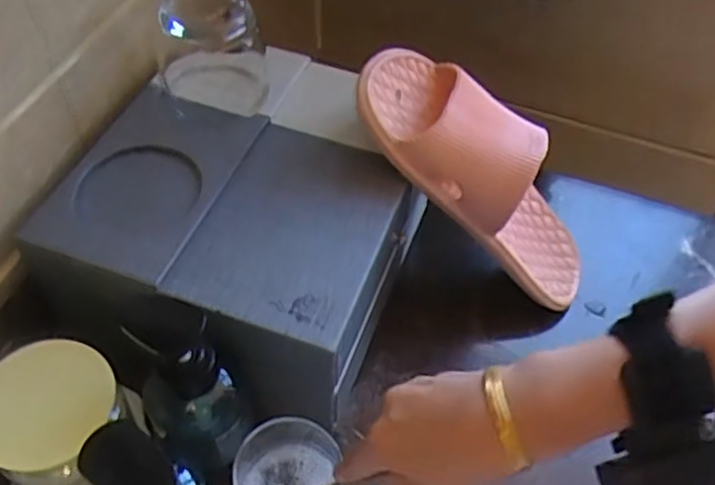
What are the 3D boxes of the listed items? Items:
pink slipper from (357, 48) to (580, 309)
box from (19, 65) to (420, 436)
[{"bbox_3d":[0.114,-0.055,0.524,0.079,0.258,0.092,-18,41,38],"label":"pink slipper"},{"bbox_3d":[-0.096,0.019,0.515,0.241,0.139,0.197,18,54,10],"label":"box"}]

